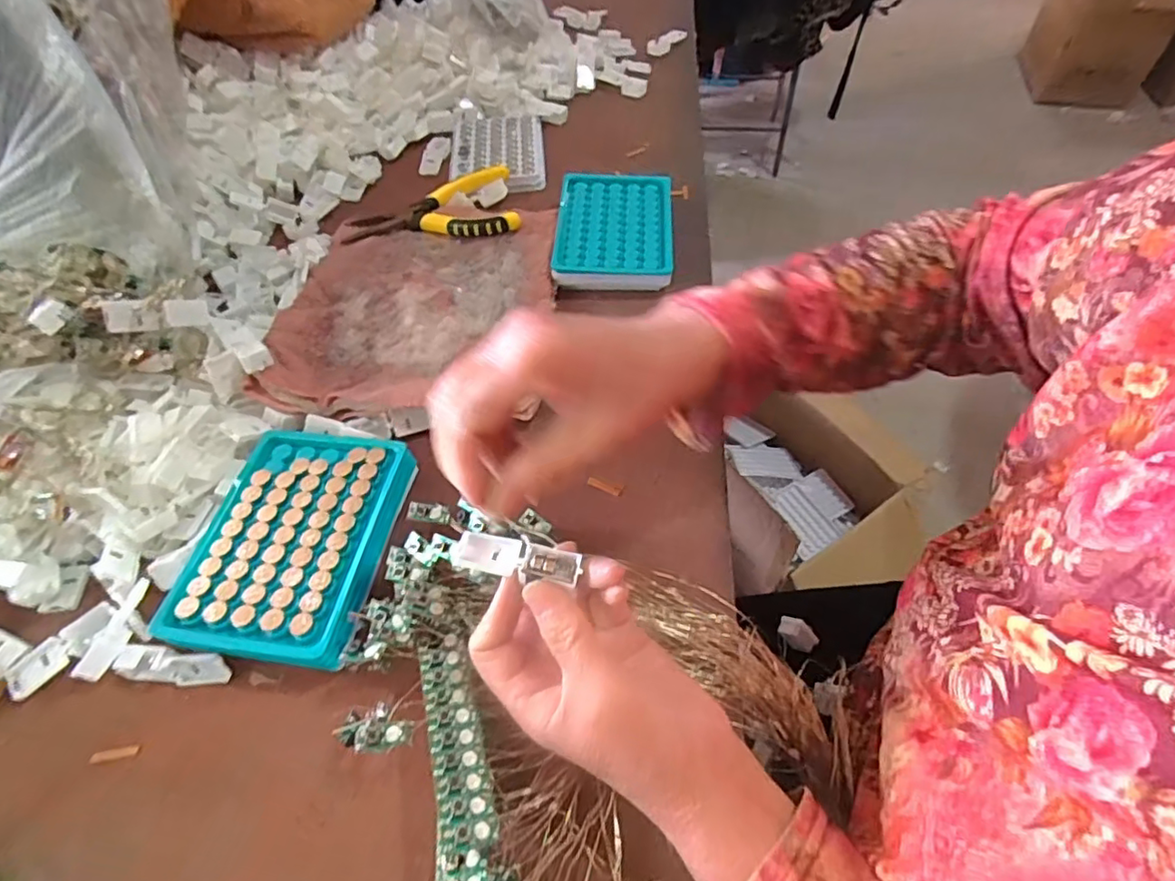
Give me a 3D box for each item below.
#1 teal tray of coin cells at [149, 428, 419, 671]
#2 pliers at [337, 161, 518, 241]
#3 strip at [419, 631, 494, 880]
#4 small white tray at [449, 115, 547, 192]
[{"bbox_3d":[-0.165,0.053,0.342,0.101,0.015,0.133,4,55,5],"label":"teal tray of coin cells"},{"bbox_3d":[-0.140,-0.206,0.535,0.150,0.017,0.089,-11,55,-6],"label":"pliers"},{"bbox_3d":[-0.056,0.142,0.256,0.026,0.017,0.123,-11,55,-6],"label":"strip"},{"bbox_3d":[-0.091,-0.293,0.608,0.093,0.018,0.119,-4,55,-1],"label":"small white tray"}]

